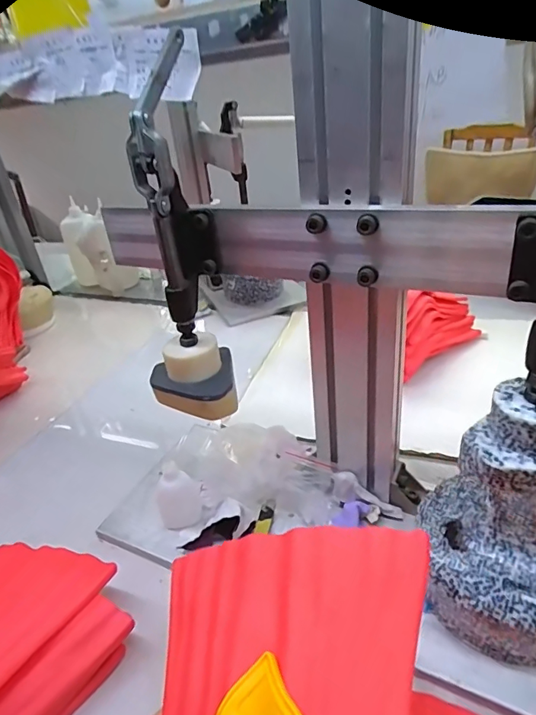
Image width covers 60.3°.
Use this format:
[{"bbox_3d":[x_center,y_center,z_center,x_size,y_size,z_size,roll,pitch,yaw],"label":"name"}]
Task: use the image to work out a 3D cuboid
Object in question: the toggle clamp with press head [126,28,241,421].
[{"bbox_3d":[-0.082,-0.085,0.392,0.086,0.277,0.098,-11,31,-6],"label":"toggle clamp with press head"}]

